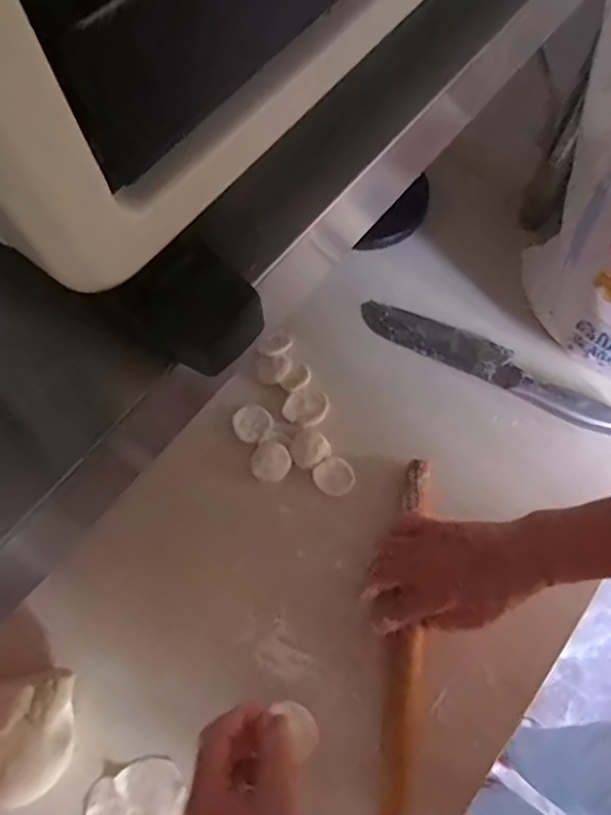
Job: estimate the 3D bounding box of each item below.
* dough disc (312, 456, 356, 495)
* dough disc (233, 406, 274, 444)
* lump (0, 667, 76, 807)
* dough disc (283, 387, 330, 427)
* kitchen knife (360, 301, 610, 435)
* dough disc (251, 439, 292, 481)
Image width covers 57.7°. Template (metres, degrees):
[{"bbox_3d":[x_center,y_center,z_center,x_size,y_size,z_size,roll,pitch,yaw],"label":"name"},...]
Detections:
[{"bbox_3d":[0.028,0.066,0.533,0.035,0.011,0.036,-1,68,2],"label":"dough disc"},{"bbox_3d":[-0.054,0.015,0.557,0.038,0.007,0.038,-1,68,2],"label":"dough disc"},{"bbox_3d":[-0.222,0.260,0.443,0.061,0.063,0.087,-3,69,0],"label":"lump"},{"bbox_3d":[0.002,-0.002,0.558,0.043,0.010,0.040,-1,68,2],"label":"dough disc"},{"bbox_3d":[0.196,-0.046,0.573,0.294,0.012,0.045,27,72,13],"label":"kitchen knife"},{"bbox_3d":[-0.033,0.053,0.540,0.037,0.006,0.038,40,76,16],"label":"dough disc"}]

